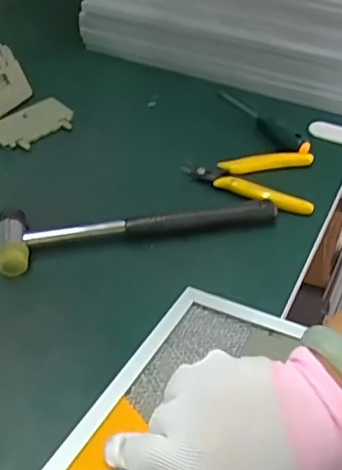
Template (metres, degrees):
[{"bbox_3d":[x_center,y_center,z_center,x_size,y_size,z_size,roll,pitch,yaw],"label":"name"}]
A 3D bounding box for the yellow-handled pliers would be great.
[{"bbox_3d":[0.074,-0.053,0.538,0.117,0.019,0.073,6,46,5],"label":"yellow-handled pliers"}]

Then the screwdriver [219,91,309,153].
[{"bbox_3d":[0.089,-0.122,0.599,0.020,0.017,0.133,-24,50,-22],"label":"screwdriver"}]

